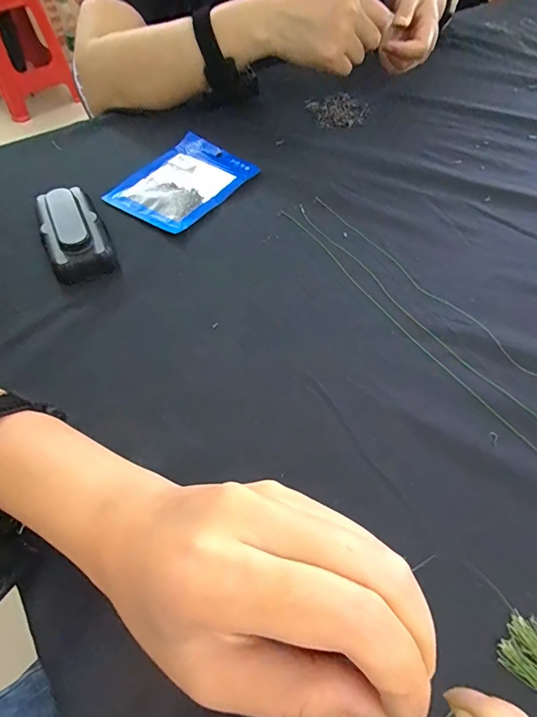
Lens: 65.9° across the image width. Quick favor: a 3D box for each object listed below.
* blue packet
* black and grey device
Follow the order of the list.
[{"bbox_3d":[-0.090,-0.188,0.437,0.109,0.010,0.135,28,59,17],"label":"blue packet"},{"bbox_3d":[-0.180,-0.119,0.378,0.054,0.032,0.114,-24,59,-17],"label":"black and grey device"}]

